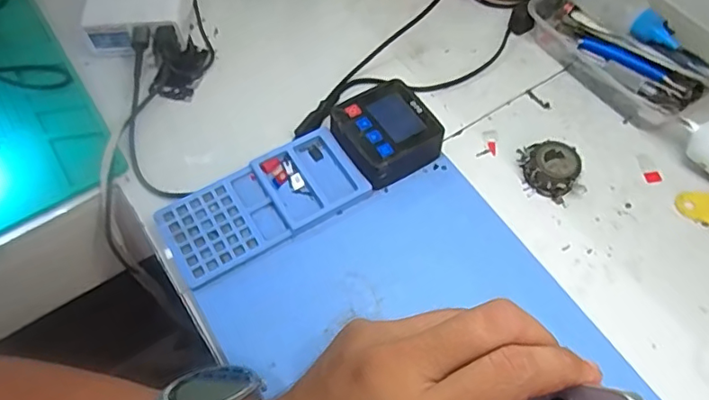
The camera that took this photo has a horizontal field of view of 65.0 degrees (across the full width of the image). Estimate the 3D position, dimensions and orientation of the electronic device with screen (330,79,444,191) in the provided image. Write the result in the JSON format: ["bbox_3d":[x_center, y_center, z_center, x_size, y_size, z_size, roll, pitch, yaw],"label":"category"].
[{"bbox_3d":[0.024,-0.050,0.441,0.073,0.039,0.073,-28,62,-17],"label":"electronic device with screen"}]

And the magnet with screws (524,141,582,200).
[{"bbox_3d":[0.154,-0.025,0.439,0.040,0.021,0.040,0,58,0],"label":"magnet with screws"}]

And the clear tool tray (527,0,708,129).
[{"bbox_3d":[0.243,-0.139,0.489,0.095,0.057,0.170,-31,63,-18],"label":"clear tool tray"}]

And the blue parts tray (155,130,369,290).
[{"bbox_3d":[-0.069,0.004,0.422,0.148,0.017,0.070,-27,62,-16],"label":"blue parts tray"}]

